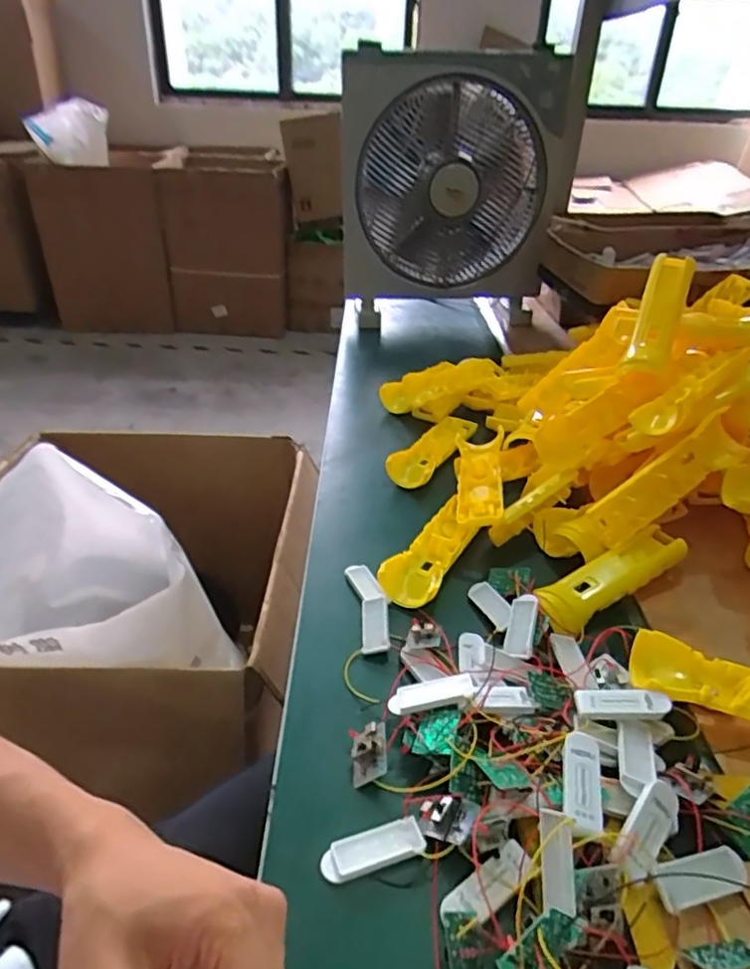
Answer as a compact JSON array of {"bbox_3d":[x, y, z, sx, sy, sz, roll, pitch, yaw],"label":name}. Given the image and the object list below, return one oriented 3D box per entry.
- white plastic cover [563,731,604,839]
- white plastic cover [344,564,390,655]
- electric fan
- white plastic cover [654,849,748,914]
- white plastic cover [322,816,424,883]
[{"bbox_3d":[0.118,0.169,0.346,0.021,0.010,0.059,7,34,12],"label":"white plastic cover"},{"bbox_3d":[-0.005,0.100,0.512,0.027,0.013,0.102,-6,33,-9],"label":"white plastic cover"},{"bbox_3d":[0.132,-0.496,1.037,0.382,0.362,0.140,5,33,4],"label":"electric fan"},{"bbox_3d":[0.173,0.207,0.323,0.057,0.012,0.019,-9,34,-13],"label":"white plastic cover"},{"bbox_3d":[-0.002,0.208,0.348,0.057,0.006,0.021,-11,34,-16],"label":"white plastic cover"}]

